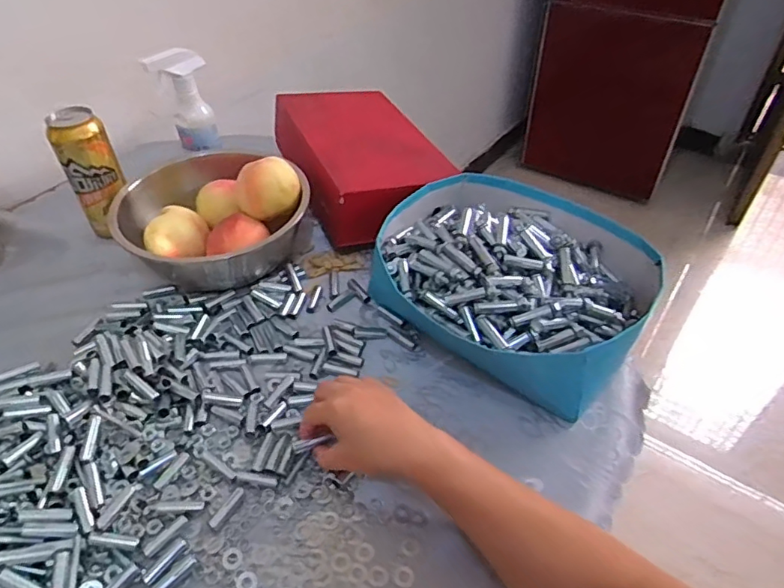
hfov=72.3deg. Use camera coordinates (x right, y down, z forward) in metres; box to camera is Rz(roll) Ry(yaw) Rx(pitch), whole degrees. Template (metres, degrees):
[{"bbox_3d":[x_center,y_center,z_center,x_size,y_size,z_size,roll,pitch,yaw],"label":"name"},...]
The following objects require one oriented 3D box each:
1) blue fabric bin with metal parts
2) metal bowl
[{"bbox_3d":[0.133,-0.023,0.617,0.285,0.114,0.243,25,50,24],"label":"blue fabric bin with metal parts"},{"bbox_3d":[-0.226,-0.090,0.683,0.194,0.120,0.194,0,44,0],"label":"metal bowl"}]

